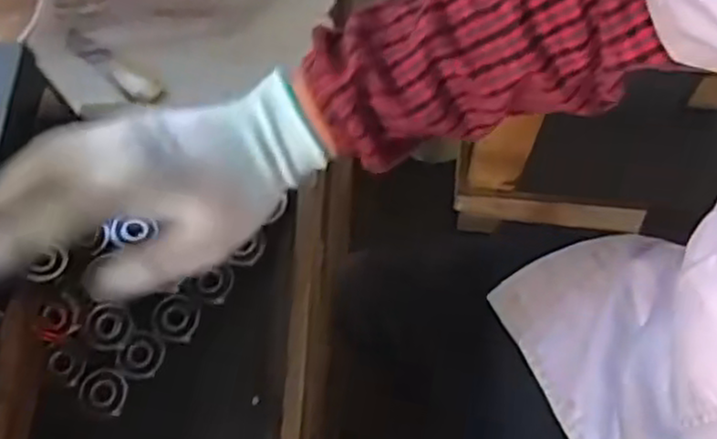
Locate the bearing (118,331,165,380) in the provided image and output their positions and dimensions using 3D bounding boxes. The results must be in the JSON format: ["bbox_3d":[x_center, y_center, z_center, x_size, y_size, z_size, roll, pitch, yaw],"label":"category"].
[{"bbox_3d":[-0.143,0.089,0.475,0.026,0.012,0.029,9,69,6],"label":"bearing"}]

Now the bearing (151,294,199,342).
[{"bbox_3d":[-0.122,0.066,0.483,0.027,0.014,0.028,-1,68,2],"label":"bearing"}]

